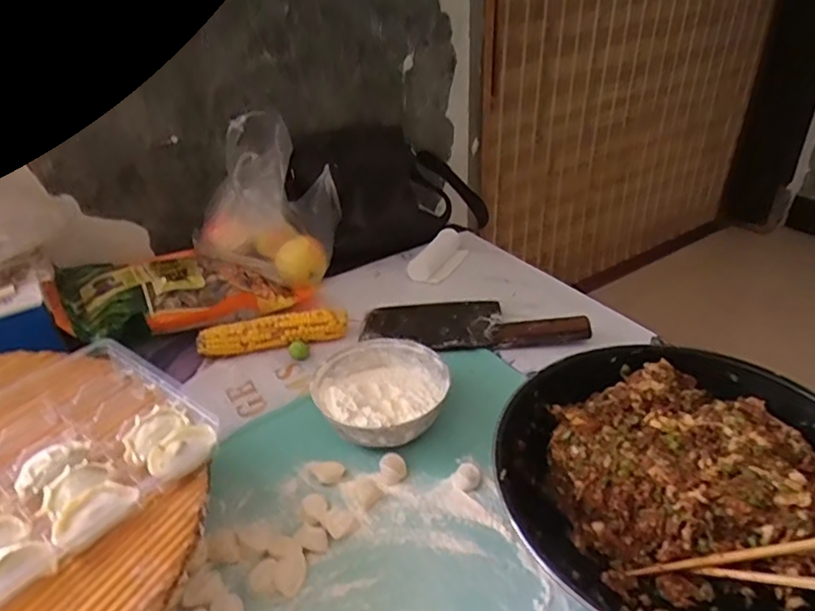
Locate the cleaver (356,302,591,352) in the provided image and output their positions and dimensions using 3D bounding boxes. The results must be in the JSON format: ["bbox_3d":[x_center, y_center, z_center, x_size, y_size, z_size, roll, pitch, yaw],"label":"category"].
[{"bbox_3d":[0.084,0.017,0.782,0.292,0.034,0.114,0,33,3],"label":"cleaver"}]

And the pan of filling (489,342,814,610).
[{"bbox_3d":[0.230,0.164,0.487,0.307,0.096,0.302,-2,33,1],"label":"pan of filling"}]

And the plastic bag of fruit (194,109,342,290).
[{"bbox_3d":[-0.217,-0.159,0.877,0.194,0.215,0.130,7,34,14],"label":"plastic bag of fruit"}]

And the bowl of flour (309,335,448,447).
[{"bbox_3d":[-0.029,0.096,0.637,0.144,0.054,0.141,-2,33,1],"label":"bowl of flour"}]

